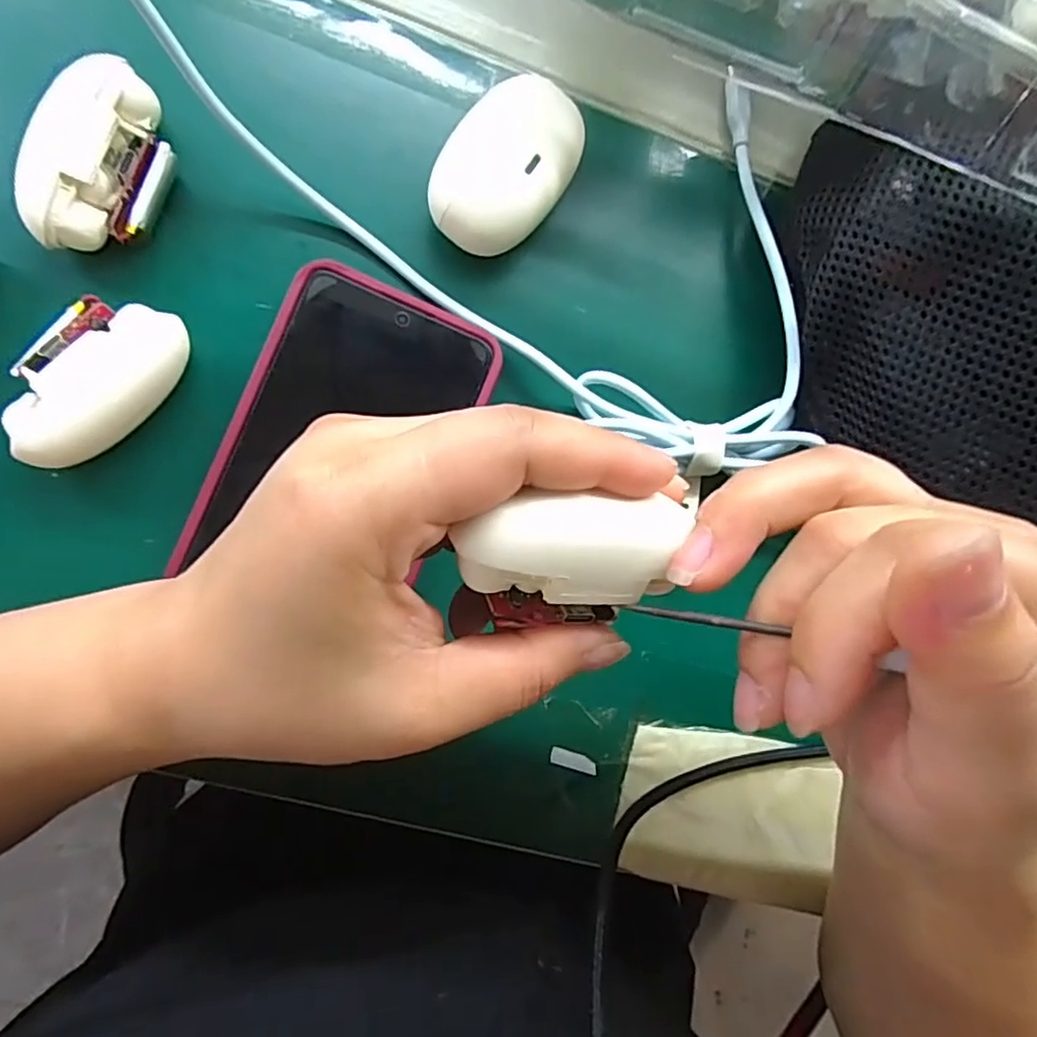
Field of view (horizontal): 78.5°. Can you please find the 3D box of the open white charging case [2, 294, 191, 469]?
[{"bbox_3d":[-0.144,-0.046,0.218,0.037,0.026,0.063,30,83,-9],"label":"open white charging case"}]

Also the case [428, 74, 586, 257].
[{"bbox_3d":[-0.005,-0.131,0.241,0.043,0.025,0.066,38,82,-8],"label":"case"}]

